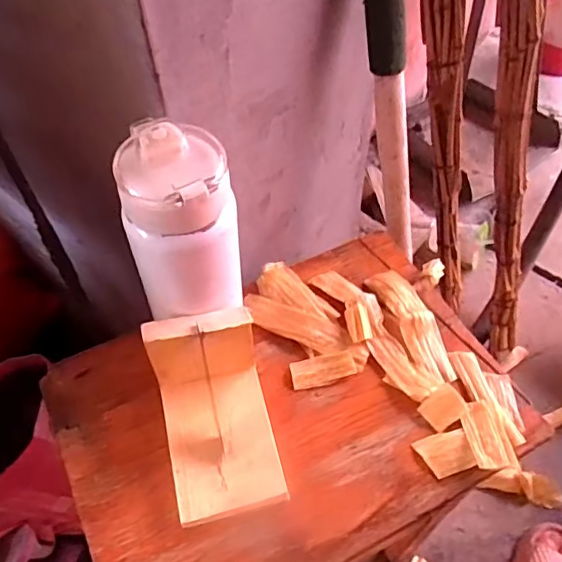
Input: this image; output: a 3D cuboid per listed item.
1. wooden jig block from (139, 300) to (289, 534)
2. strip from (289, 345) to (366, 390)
[{"bbox_3d":[-0.046,0.093,0.392,0.076,0.072,0.120,-12,54,-7],"label":"wooden jig block"},{"bbox_3d":[0.042,0.071,0.459,0.066,0.008,0.024,-13,54,-8],"label":"strip"}]

